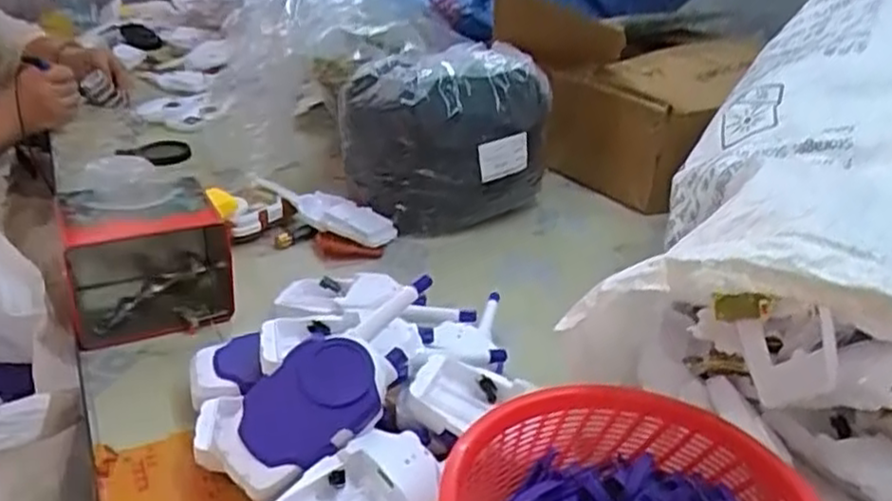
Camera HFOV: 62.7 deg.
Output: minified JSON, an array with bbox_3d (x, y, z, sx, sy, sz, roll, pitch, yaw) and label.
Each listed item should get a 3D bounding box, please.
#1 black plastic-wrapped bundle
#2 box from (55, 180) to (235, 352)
[{"bbox_3d":[0.001,-0.124,0.810,0.215,0.179,0.139,-9,30,-21],"label":"black plastic-wrapped bundle"},{"bbox_3d":[-0.256,0.001,0.630,0.135,0.102,0.138,-8,30,-19],"label":"box"}]

